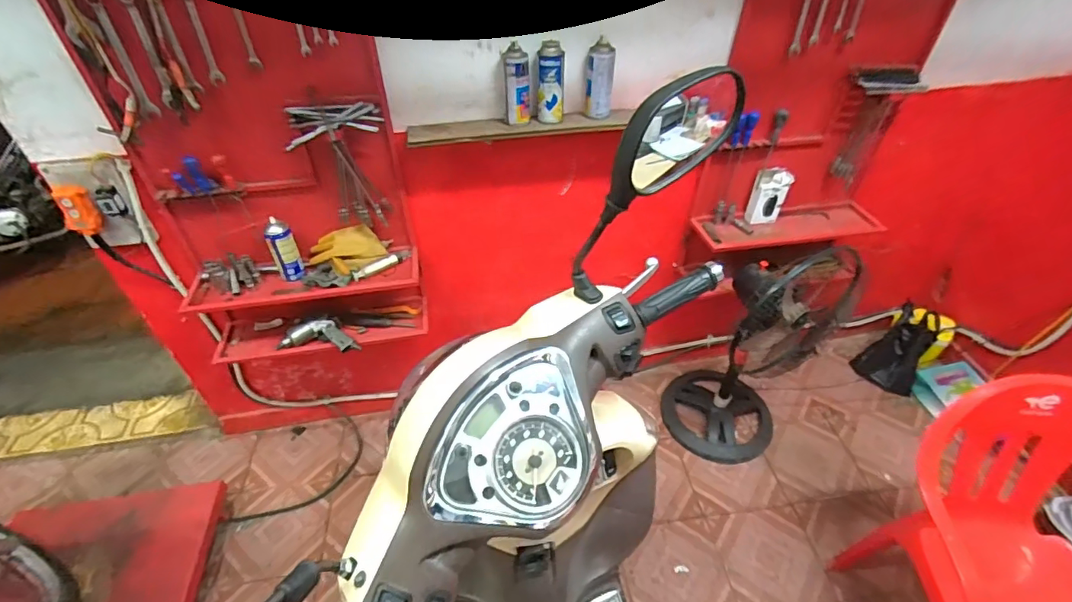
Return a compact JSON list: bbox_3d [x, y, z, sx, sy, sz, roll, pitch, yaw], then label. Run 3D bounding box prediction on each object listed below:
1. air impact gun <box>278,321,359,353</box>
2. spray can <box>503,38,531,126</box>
[{"bbox_3d":[-0.602,0.097,1.405,0.226,0.049,0.096,7,43,8],"label":"air impact gun"},{"bbox_3d":[-0.045,-0.526,1.225,0.064,0.164,0.056,-3,42,-3],"label":"spray can"}]

